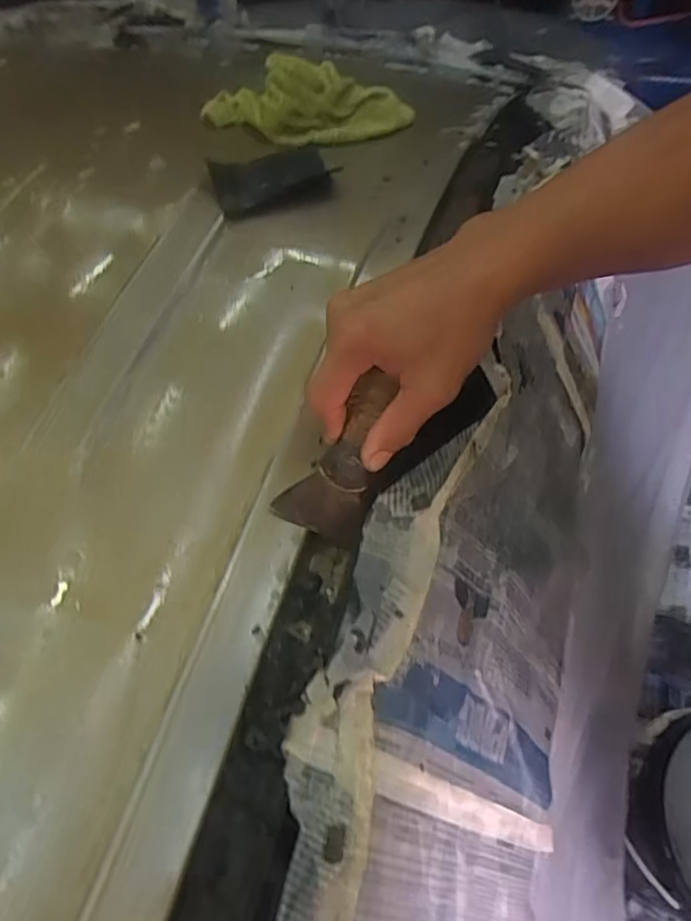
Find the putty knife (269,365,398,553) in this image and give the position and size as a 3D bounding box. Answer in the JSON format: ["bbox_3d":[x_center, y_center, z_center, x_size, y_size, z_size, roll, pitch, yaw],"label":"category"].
[{"bbox_3d":[-0.001,-0.004,0.360,0.048,0.023,0.103,24,100,13],"label":"putty knife"}]

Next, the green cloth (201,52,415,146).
[{"bbox_3d":[-0.043,-0.375,0.609,0.215,0.058,0.116,8,60,10],"label":"green cloth"}]

